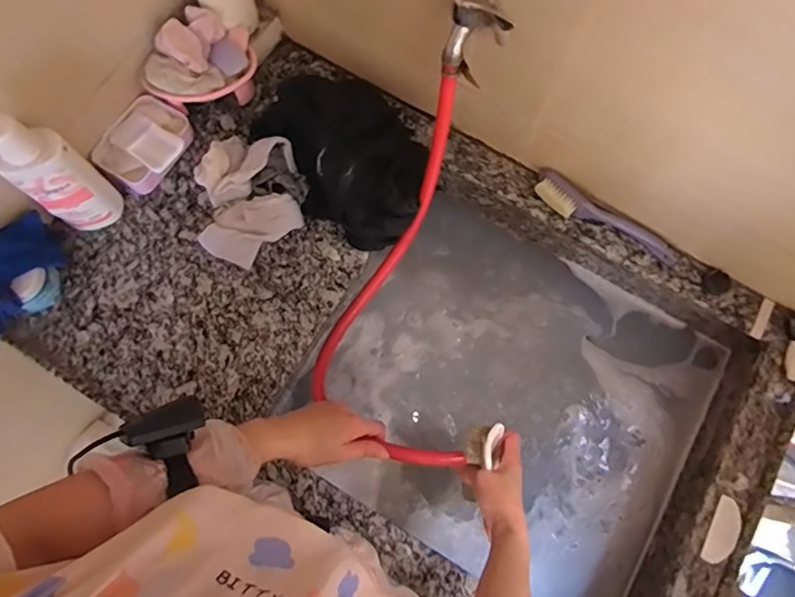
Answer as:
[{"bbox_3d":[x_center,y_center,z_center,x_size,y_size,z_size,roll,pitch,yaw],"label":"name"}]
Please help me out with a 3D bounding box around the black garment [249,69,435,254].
[{"bbox_3d":[-0.073,-0.205,0.758,0.258,0.084,0.177,37,78,8],"label":"black garment"}]

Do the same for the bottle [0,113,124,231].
[{"bbox_3d":[-0.418,-0.148,0.661,0.077,0.220,0.044,-41,80,-10],"label":"bottle"}]

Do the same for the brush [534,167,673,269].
[{"bbox_3d":[0.299,-0.110,0.773,0.224,0.033,0.046,31,77,7],"label":"brush"}]

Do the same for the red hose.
[{"bbox_3d":[-0.019,-0.012,0.680,0.182,0.246,0.430,-2,76,-1],"label":"red hose"}]

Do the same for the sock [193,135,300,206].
[{"bbox_3d":[-0.219,-0.191,0.763,0.131,0.059,0.100,-35,79,-9],"label":"sock"}]

